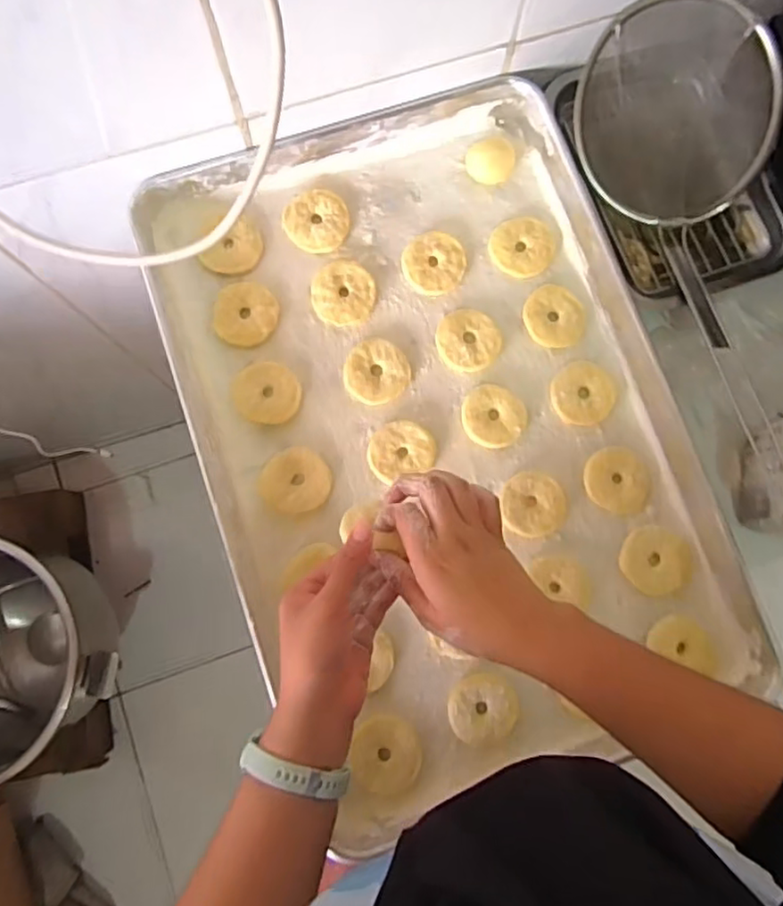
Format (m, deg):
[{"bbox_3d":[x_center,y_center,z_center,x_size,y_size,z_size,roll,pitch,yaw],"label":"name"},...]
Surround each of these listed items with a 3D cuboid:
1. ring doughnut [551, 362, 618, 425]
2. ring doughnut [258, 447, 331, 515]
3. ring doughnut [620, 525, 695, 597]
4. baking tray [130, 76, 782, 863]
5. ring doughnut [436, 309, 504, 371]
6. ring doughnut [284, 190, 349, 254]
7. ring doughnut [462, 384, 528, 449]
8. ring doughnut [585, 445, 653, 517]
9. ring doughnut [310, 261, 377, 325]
[{"bbox_3d":[0.180,-0.056,0.597,0.060,0.010,0.058,2,81,-1],"label":"ring doughnut"},{"bbox_3d":[-0.086,0.025,0.577,0.061,0.012,0.057,-4,81,-2],"label":"ring doughnut"},{"bbox_3d":[0.238,0.097,0.573,0.061,0.007,0.058,0,81,-2],"label":"ring doughnut"},{"bbox_3d":[0.049,-0.026,0.582,0.414,0.054,0.594,-20,82,-5],"label":"baking tray"},{"bbox_3d":[0.072,-0.106,0.600,0.059,0.010,0.056,0,81,-2],"label":"ring doughnut"},{"bbox_3d":[-0.072,-0.222,0.618,0.061,0.011,0.063,0,81,-2],"label":"ring doughnut"},{"bbox_3d":[0.096,-0.035,0.595,0.059,0.011,0.059,0,81,-2],"label":"ring doughnut"},{"bbox_3d":[0.208,0.025,0.588,0.059,0.016,0.060,5,81,-1],"label":"ring doughnut"},{"bbox_3d":[-0.045,-0.152,0.600,0.057,0.012,0.060,0,81,-2],"label":"ring doughnut"}]

